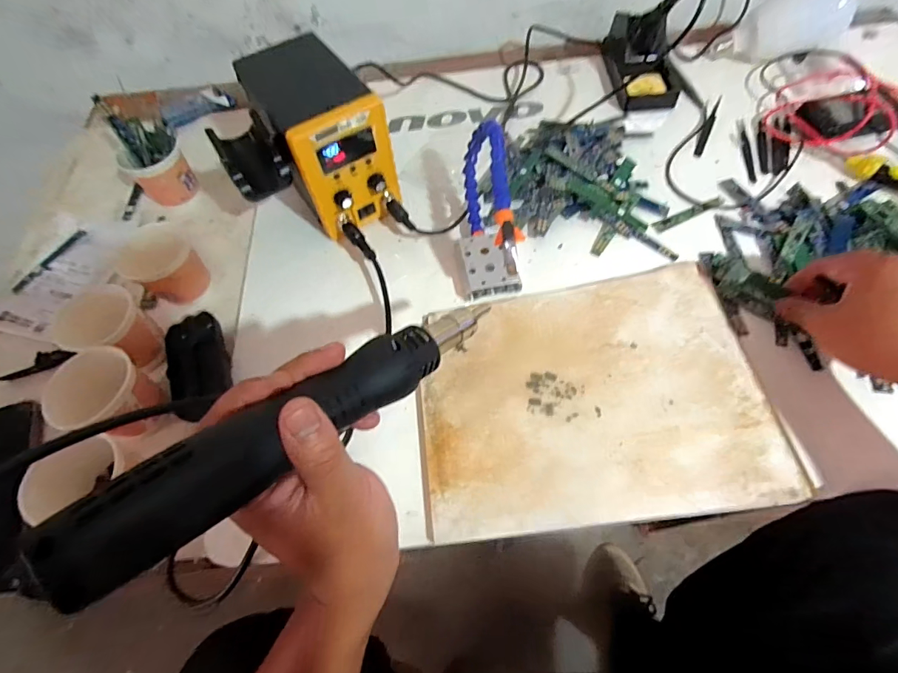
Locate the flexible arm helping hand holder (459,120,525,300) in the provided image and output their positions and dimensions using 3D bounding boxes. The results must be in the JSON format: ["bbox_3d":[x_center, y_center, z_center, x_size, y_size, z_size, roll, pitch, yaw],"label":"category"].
[{"bbox_3d":[0.041,-0.128,0.441,0.062,0.102,0.172,-2,61,3],"label":"flexible arm helping hand holder"}]

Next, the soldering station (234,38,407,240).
[{"bbox_3d":[-0.135,-0.222,0.463,0.097,0.168,0.171,-28,63,-11],"label":"soldering station"}]

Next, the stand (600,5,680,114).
[{"bbox_3d":[0.264,-0.381,0.579,0.078,0.074,0.139,-1,61,3],"label":"stand"}]

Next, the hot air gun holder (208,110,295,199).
[{"bbox_3d":[-0.190,-0.173,0.419,0.057,0.053,0.049,-39,64,-17],"label":"hot air gun holder"}]

